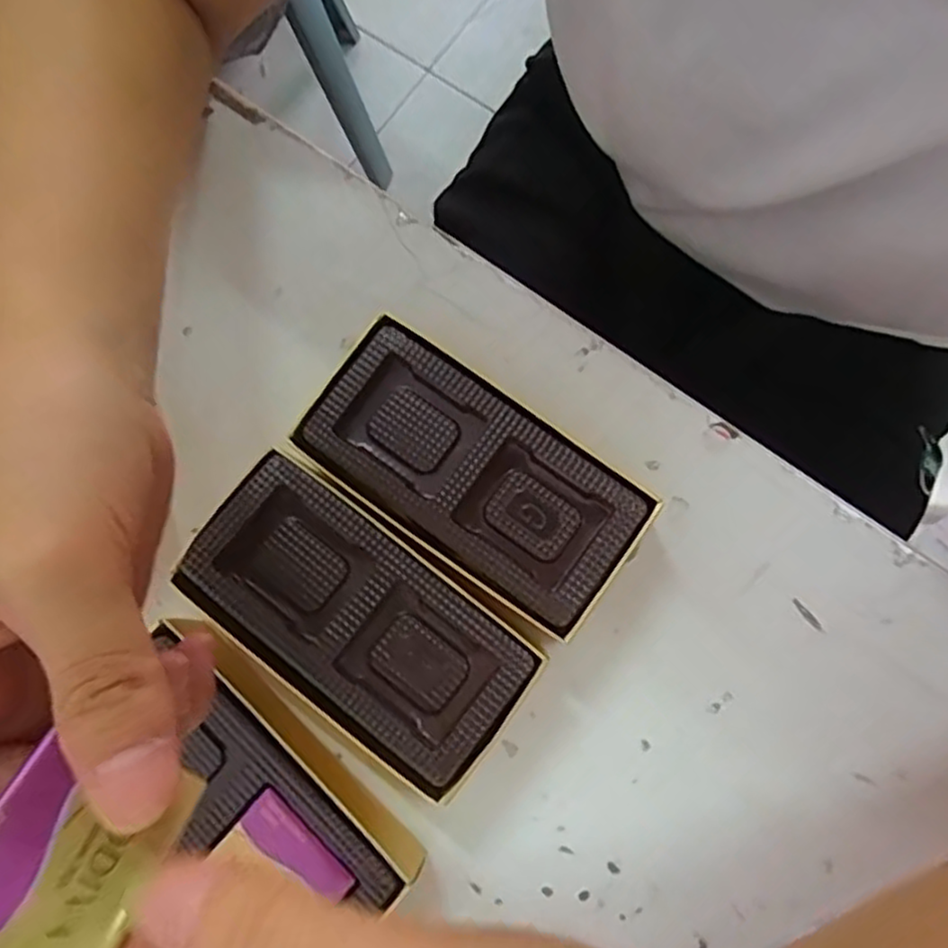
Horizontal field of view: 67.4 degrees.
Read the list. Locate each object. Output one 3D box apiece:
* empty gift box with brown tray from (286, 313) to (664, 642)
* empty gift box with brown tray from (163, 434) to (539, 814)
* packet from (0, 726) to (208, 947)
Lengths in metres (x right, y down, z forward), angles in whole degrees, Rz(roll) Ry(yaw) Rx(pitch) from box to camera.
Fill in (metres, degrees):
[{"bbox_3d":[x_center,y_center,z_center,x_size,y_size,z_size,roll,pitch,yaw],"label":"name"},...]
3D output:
[{"bbox_3d":[-0.001,0.001,0.244,0.112,0.031,0.054,36,85,10],"label":"empty gift box with brown tray"},{"bbox_3d":[-0.038,0.048,0.236,0.110,0.035,0.055,37,85,11],"label":"empty gift box with brown tray"},{"bbox_3d":[-0.073,0.069,0.129,0.030,0.004,0.038,30,46,-9],"label":"packet"}]

